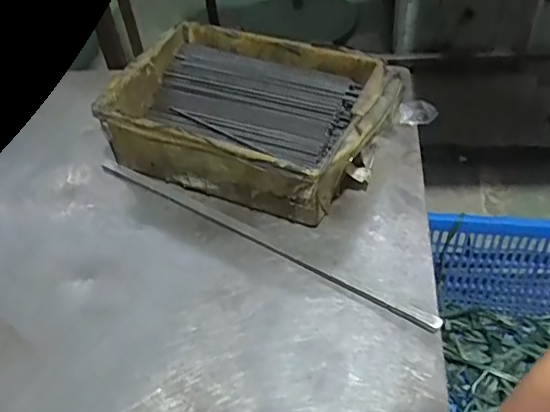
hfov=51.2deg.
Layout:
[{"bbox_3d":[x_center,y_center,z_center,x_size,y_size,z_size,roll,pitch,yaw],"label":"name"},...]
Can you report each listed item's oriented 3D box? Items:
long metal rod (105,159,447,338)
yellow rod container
[{"bbox_3d":[-0.025,0.027,0.518,0.363,0.007,0.012,24,53,23],"label":"long metal rod"},{"bbox_3d":[-0.023,-0.091,0.574,0.253,0.075,0.181,18,51,19],"label":"yellow rod container"}]

